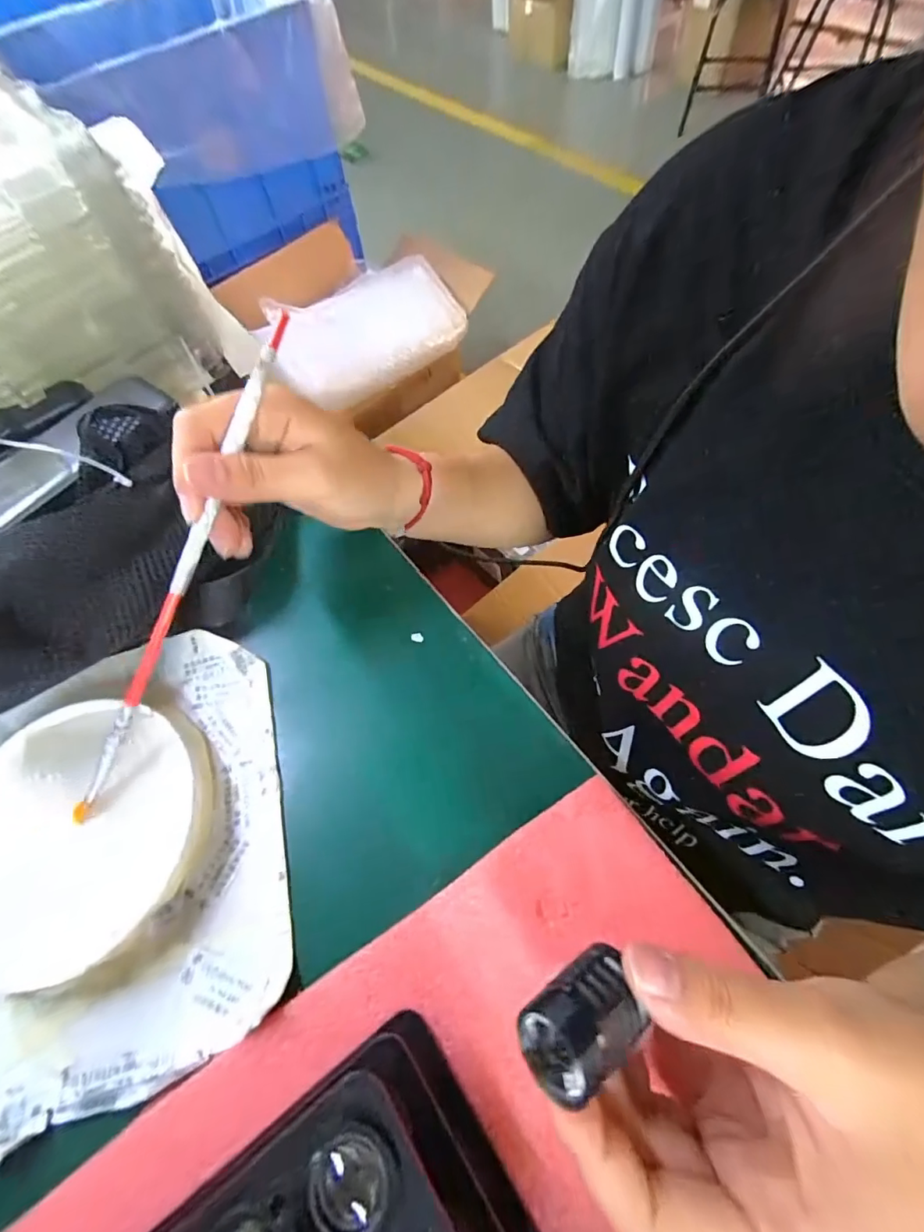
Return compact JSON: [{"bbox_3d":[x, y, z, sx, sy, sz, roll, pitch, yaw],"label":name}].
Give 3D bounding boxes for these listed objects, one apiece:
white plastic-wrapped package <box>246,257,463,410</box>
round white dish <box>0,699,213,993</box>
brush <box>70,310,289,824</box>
[{"bbox_3d":[-0.226,-0.611,1.065,0.427,0.105,0.286,-37,65,-13],"label":"white plastic-wrapped package"},{"bbox_3d":[-0.184,0.100,0.229,0.122,0.016,0.114,-8,62,1],"label":"round white dish"},{"bbox_3d":[-0.129,-0.017,0.223,0.010,0.007,0.249,26,95,15],"label":"brush"}]

